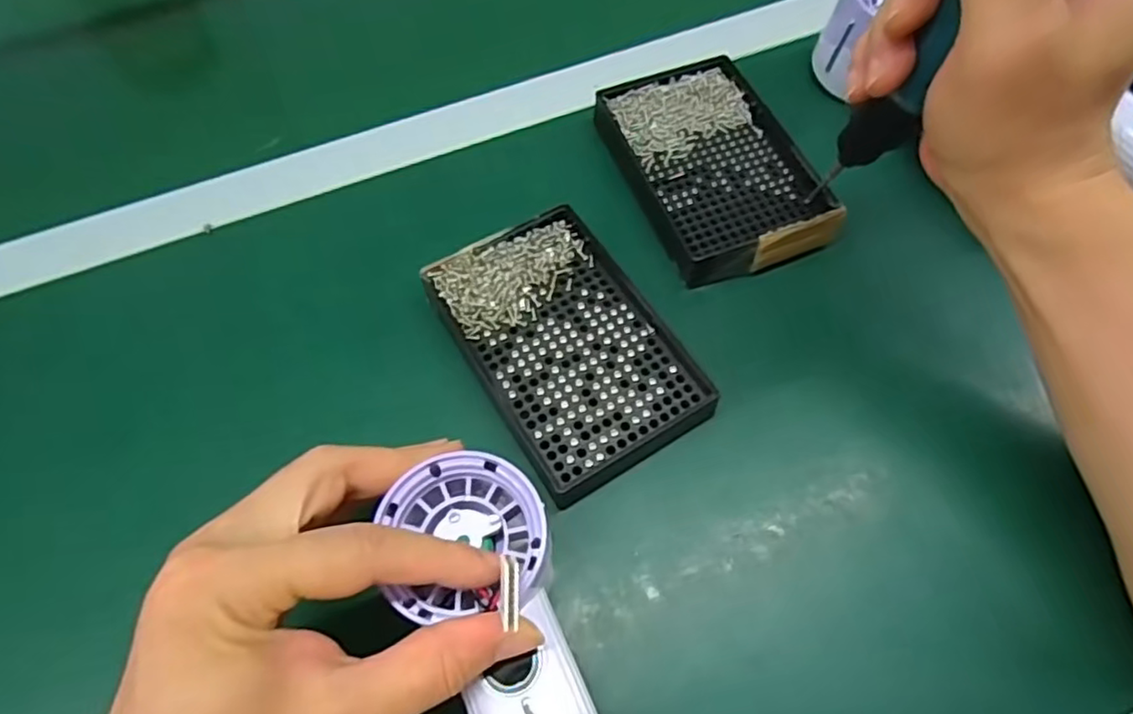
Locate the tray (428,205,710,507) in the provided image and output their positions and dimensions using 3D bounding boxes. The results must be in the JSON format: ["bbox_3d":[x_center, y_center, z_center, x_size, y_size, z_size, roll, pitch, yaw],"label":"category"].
[{"bbox_3d":[-0.001,-0.008,0.320,0.089,0.014,0.137,-29,65,-13],"label":"tray"}]

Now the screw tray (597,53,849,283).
[{"bbox_3d":[0.081,-0.112,0.369,0.092,0.021,0.144,-19,63,-8],"label":"screw tray"}]

